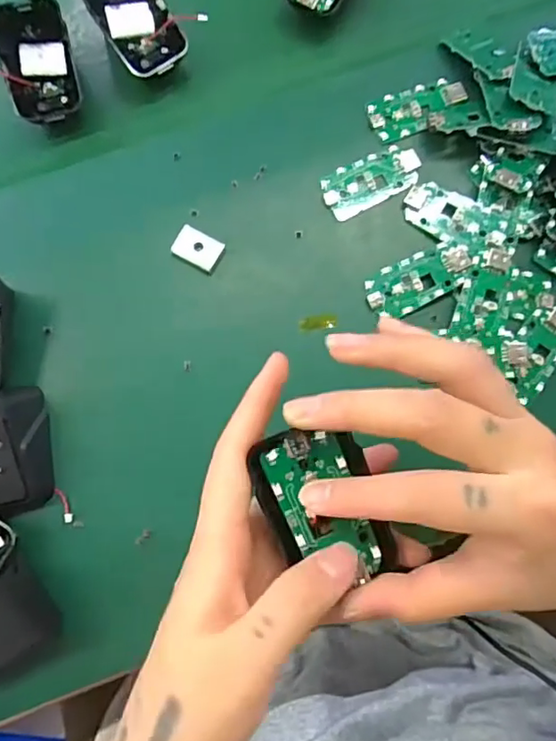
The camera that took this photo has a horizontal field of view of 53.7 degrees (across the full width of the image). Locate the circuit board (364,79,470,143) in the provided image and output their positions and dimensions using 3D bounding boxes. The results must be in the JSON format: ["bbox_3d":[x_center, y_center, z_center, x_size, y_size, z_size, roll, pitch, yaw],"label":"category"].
[{"bbox_3d":[0.091,-0.172,0.360,0.064,0.005,0.032,-18,80,-5],"label":"circuit board"}]

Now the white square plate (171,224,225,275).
[{"bbox_3d":[-0.049,-0.074,0.339,0.029,0.009,0.022,26,79,4],"label":"white square plate"}]

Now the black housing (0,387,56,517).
[{"bbox_3d":[-0.149,0.044,0.301,0.035,0.038,0.068,-8,79,-3],"label":"black housing"}]

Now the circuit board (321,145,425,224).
[{"bbox_3d":[0.060,-0.121,0.350,0.065,0.004,0.031,-26,81,-6],"label":"circuit board"}]

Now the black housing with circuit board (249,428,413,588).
[{"bbox_3d":[0.018,0.054,0.219,0.043,0.007,0.064,-21,80,-4],"label":"black housing with circuit board"}]

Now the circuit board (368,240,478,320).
[{"bbox_3d":[0.087,-0.057,0.336,0.066,0.006,0.031,-27,81,-6],"label":"circuit board"}]

